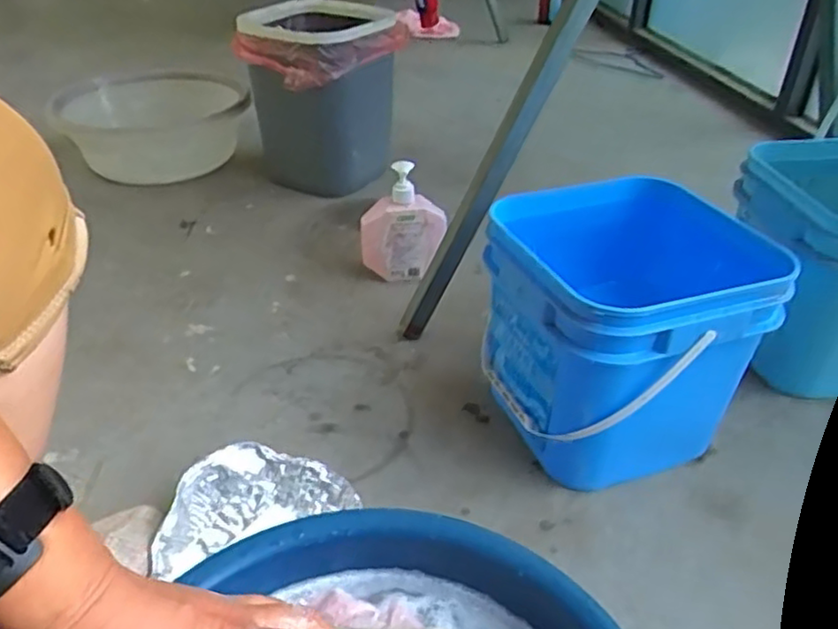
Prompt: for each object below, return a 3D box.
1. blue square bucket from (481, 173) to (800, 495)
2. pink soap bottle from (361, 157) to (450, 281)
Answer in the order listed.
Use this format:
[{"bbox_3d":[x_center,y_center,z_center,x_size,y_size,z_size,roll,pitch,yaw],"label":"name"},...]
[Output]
[{"bbox_3d":[0.207,0.014,0.732,0.256,0.233,0.256,-15,39,-22],"label":"blue square bucket"},{"bbox_3d":[-0.023,-0.125,0.966,0.120,0.171,0.052,-7,36,-13],"label":"pink soap bottle"}]

